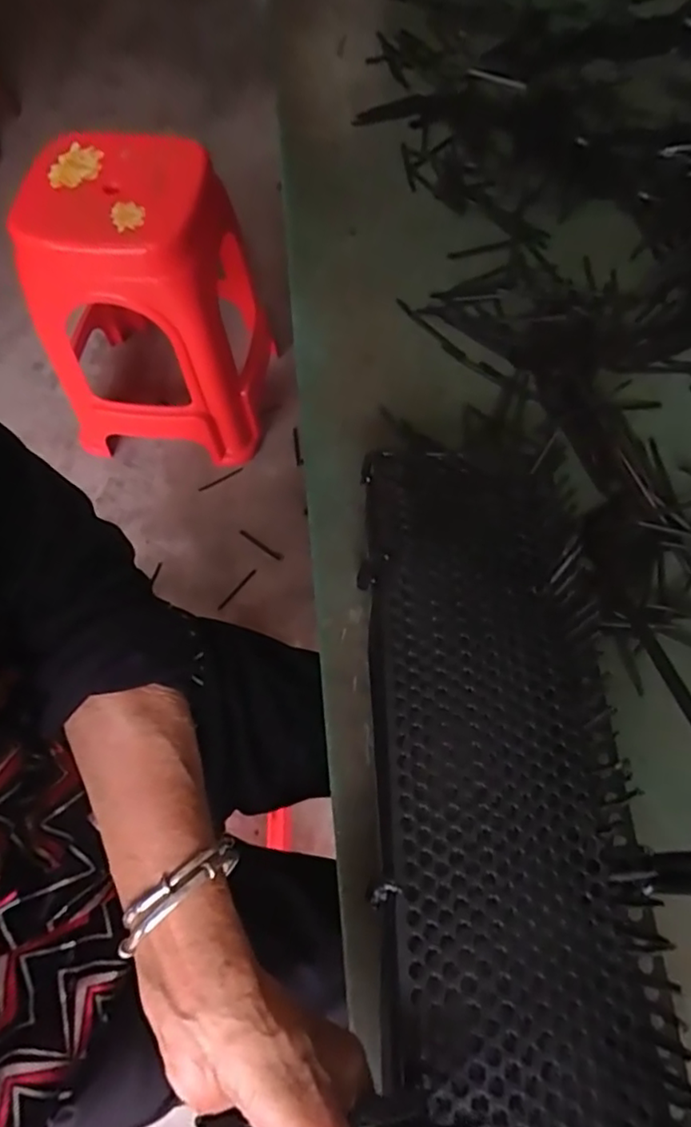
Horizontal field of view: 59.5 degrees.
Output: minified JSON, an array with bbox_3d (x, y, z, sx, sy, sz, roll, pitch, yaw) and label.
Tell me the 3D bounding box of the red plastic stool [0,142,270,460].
[{"bbox_3d":[-0.361,-0.464,1.170,0.348,0.483,0.354,5,65,4],"label":"red plastic stool"}]

